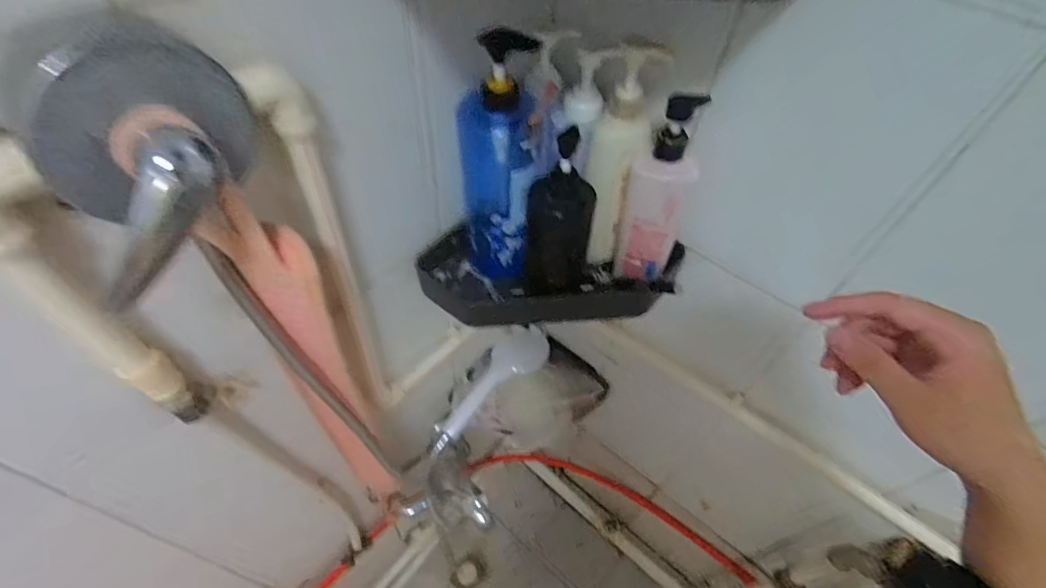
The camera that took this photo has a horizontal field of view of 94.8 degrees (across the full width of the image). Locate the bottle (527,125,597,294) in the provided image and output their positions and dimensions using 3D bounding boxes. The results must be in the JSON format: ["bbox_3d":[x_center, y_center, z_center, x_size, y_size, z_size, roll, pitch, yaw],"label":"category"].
[{"bbox_3d":[0.041,-0.078,0.514,0.070,0.179,0.048,7,50,2],"label":"bottle"}]

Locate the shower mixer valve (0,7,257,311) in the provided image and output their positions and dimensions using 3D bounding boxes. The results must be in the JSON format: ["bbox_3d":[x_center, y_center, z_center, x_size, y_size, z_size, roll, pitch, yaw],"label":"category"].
[{"bbox_3d":[-0.200,-0.078,0.261,0.105,0.109,0.078,-26,57,-24],"label":"shower mixer valve"}]

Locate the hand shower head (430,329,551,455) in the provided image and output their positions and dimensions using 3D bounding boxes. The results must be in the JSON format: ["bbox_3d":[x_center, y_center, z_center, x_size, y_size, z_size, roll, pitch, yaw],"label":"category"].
[{"bbox_3d":[-0.063,0.163,0.848,0.079,0.051,0.274,40,77,25],"label":"hand shower head"}]

